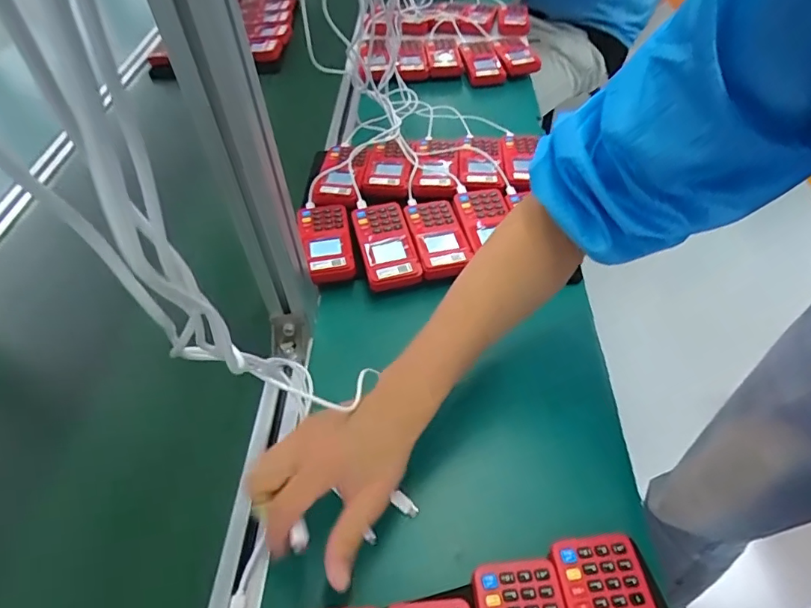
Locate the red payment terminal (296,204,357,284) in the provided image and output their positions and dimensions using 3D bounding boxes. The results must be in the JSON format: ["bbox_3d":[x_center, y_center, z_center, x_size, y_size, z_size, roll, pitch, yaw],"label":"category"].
[{"bbox_3d":[-0.094,-0.076,0.599,0.057,0.020,0.120,-11,50,-10],"label":"red payment terminal"}]

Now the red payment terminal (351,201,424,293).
[{"bbox_3d":[-0.024,-0.071,0.594,0.062,0.029,0.117,-10,50,-9],"label":"red payment terminal"}]

